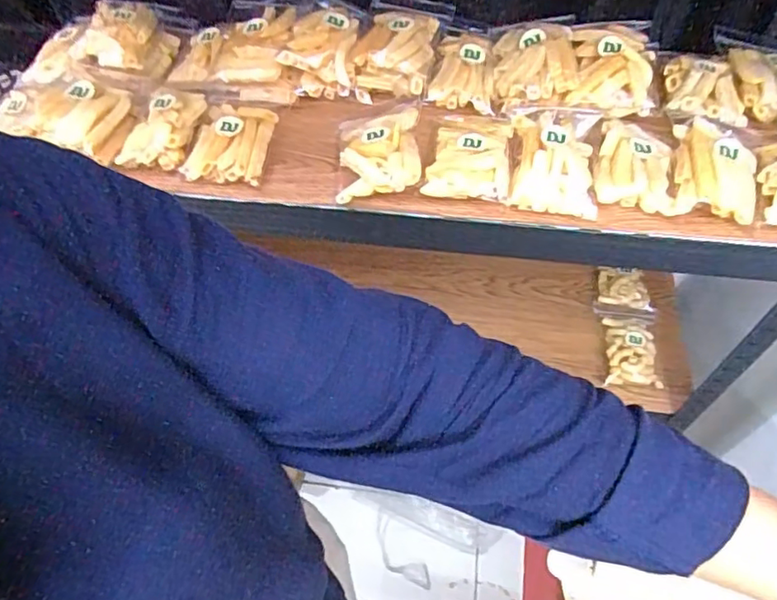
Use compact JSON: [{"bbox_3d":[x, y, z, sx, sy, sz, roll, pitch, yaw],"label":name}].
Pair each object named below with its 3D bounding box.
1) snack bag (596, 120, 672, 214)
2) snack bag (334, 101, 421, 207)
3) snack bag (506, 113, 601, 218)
[{"bbox_3d":[0.244,-0.135,0.577,0.069,0.023,0.101,12,55,10],"label":"snack bag"},{"bbox_3d":[-0.010,-0.162,0.604,0.085,0.034,0.139,0,54,1],"label":"snack bag"},{"bbox_3d":[0.166,-0.144,0.579,0.086,0.040,0.124,6,54,5],"label":"snack bag"}]

